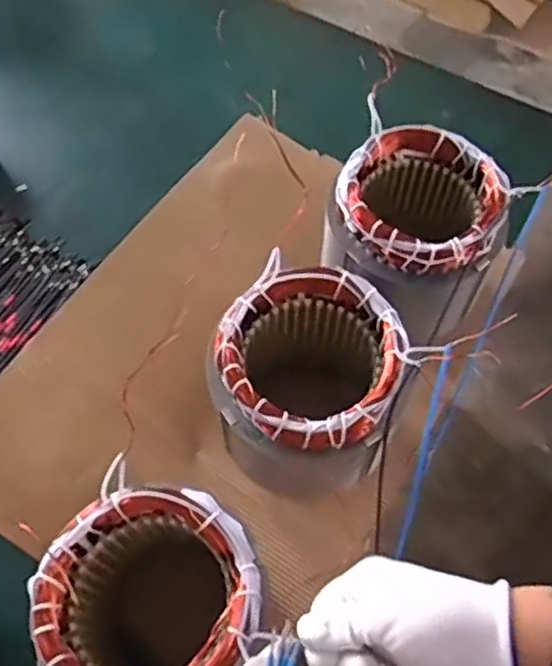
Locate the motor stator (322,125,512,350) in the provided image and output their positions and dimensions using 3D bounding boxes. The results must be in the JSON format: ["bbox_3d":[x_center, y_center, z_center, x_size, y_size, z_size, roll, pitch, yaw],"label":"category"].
[{"bbox_3d":[0.122,-0.086,0.612,0.144,0.132,0.145,0,61,-1],"label":"motor stator"}]

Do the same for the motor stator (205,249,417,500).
[{"bbox_3d":[0.026,0.049,0.562,0.136,0.178,0.139,0,61,-1],"label":"motor stator"}]

